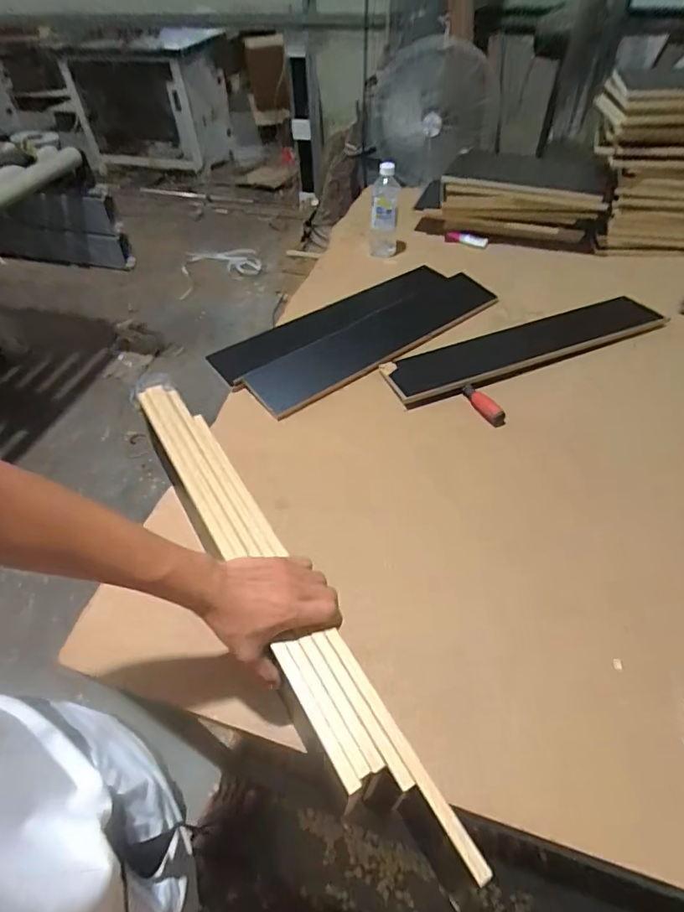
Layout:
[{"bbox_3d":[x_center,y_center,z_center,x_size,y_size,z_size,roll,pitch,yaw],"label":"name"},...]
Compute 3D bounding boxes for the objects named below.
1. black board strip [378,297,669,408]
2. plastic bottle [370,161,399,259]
[{"bbox_3d":[0.362,-0.221,0.941,0.589,0.025,0.119,-20,52,-12],"label":"black board strip"},{"bbox_3d":[0.101,-0.591,1.155,0.069,0.186,0.075,2,50,5],"label":"plastic bottle"}]

